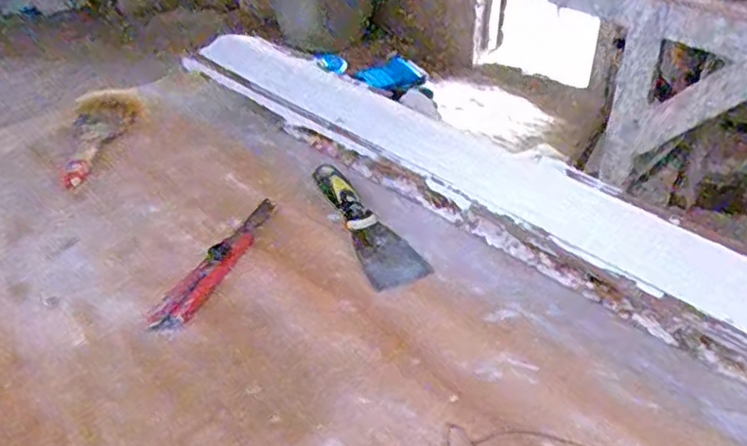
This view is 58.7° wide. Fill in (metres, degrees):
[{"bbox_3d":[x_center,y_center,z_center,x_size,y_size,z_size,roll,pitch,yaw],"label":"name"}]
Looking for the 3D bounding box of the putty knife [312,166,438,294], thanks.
[{"bbox_3d":[-0.009,-0.003,0.663,0.052,0.029,0.180,-16,39,-21],"label":"putty knife"}]

